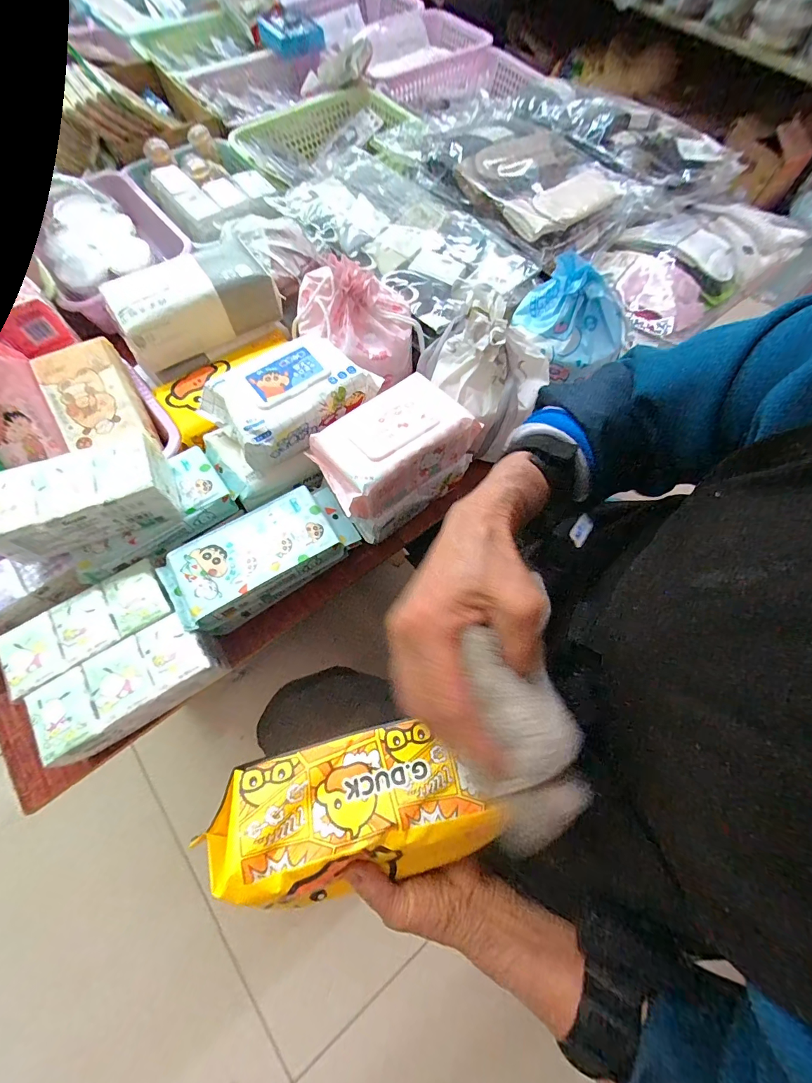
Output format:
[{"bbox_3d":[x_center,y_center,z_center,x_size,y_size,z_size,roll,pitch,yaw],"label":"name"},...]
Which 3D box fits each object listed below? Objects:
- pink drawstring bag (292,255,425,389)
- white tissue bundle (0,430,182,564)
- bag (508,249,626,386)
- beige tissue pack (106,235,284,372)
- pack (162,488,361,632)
[{"bbox_3d":[-0.068,-0.320,0.561,0.178,0.107,0.148,42,72,14],"label":"pink drawstring bag"},{"bbox_3d":[-0.339,-0.043,0.426,0.163,0.077,0.081,-21,70,-11],"label":"white tissue bundle"},{"bbox_3d":[0.218,-0.295,0.534,0.158,0.102,0.109,36,71,12],"label":"bag"},{"bbox_3d":[-0.284,-0.329,0.542,0.202,0.073,0.107,-30,72,-14],"label":"beige tissue pack"},{"bbox_3d":[-0.165,0.015,0.465,0.209,0.063,0.102,-32,72,-14],"label":"pack"}]

